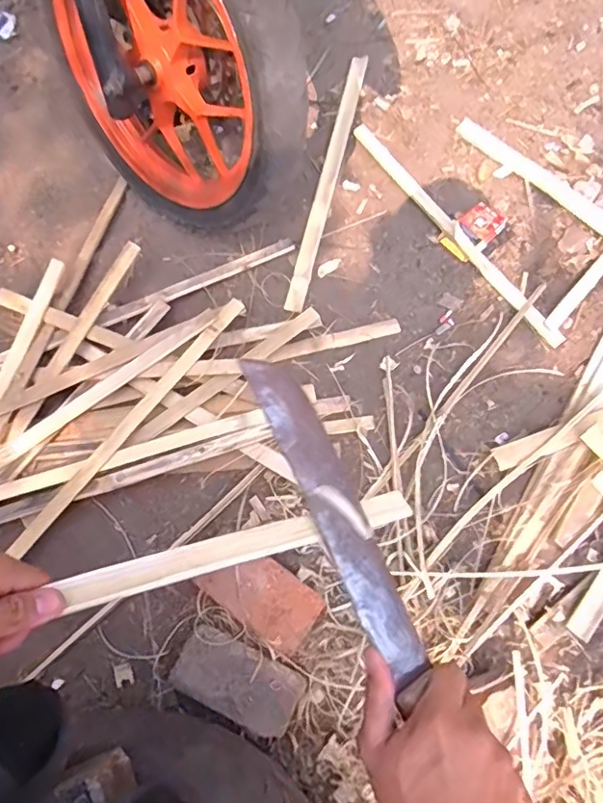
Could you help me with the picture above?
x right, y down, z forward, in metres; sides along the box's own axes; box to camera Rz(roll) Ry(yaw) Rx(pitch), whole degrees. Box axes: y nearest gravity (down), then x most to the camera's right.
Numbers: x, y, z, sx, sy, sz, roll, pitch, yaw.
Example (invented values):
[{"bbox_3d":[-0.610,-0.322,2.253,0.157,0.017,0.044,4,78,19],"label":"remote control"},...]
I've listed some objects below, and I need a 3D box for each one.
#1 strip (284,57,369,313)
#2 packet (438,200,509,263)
[{"bbox_3d":[0.048,-0.399,0.960,0.029,0.010,0.543,12,72,5],"label":"strip"},{"bbox_3d":[0.288,-0.284,0.912,0.113,0.010,0.066,-39,75,-11],"label":"packet"}]

